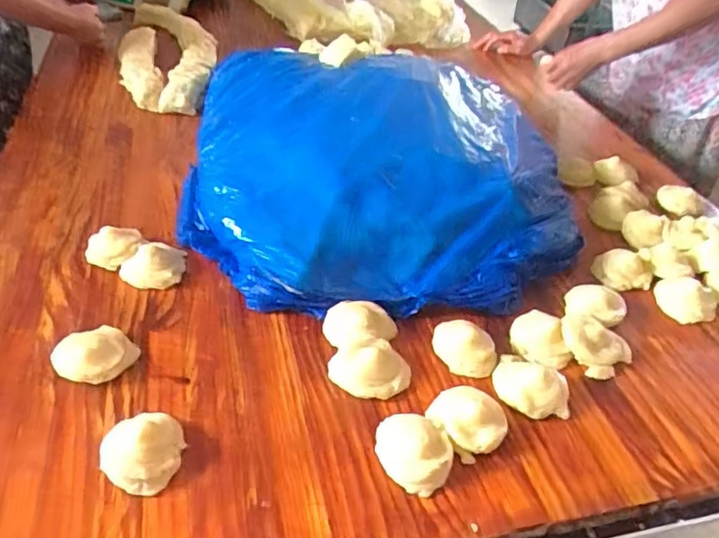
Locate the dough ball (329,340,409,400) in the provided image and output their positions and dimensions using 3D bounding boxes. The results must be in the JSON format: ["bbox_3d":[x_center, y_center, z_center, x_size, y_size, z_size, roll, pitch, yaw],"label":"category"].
[{"bbox_3d":[0.015,0.117,0.680,0.093,0.035,0.071,-9,44,-17],"label":"dough ball"}]

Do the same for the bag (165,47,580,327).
[{"bbox_3d":[0.023,-0.204,0.968,0.590,0.116,0.659,0,42,-7],"label":"bag"}]

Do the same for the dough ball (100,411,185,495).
[{"bbox_3d":[-0.212,0.177,0.576,0.077,0.035,0.078,4,42,-3],"label":"dough ball"}]

